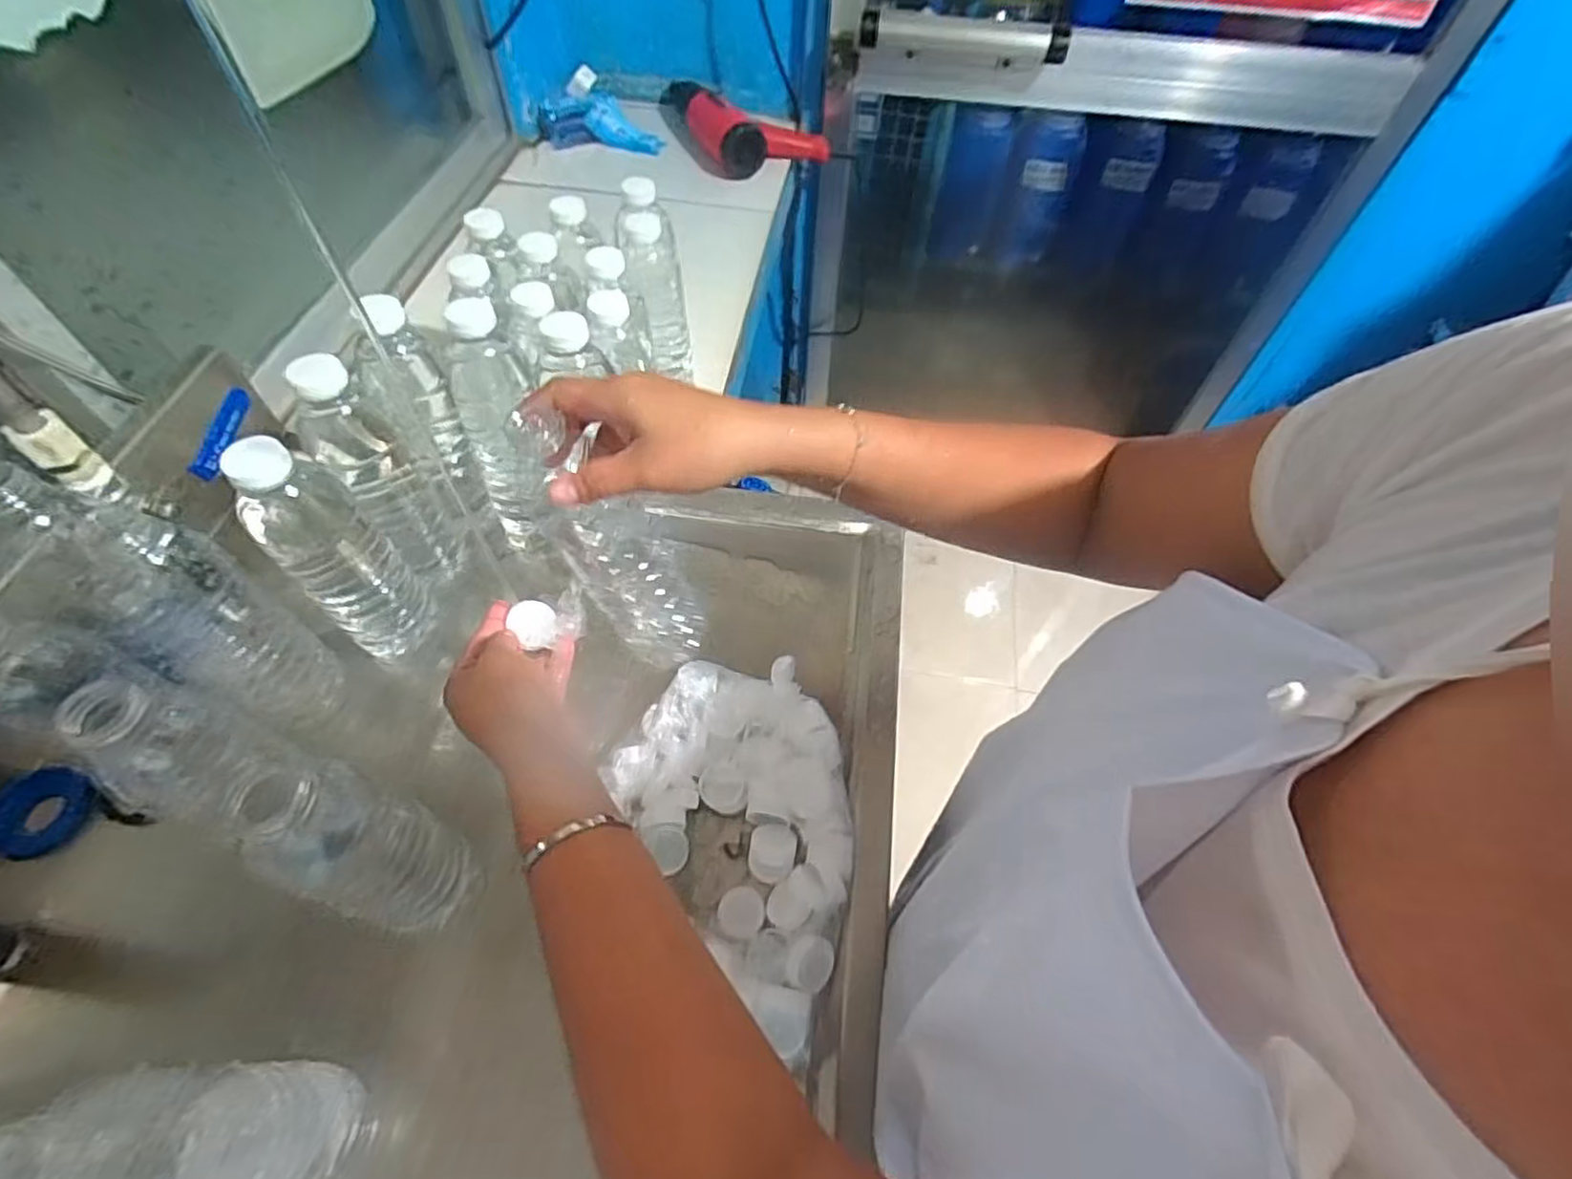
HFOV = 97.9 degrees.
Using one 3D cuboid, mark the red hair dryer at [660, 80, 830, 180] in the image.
[{"bbox_3d":[-0.069,-0.766,1.090,0.175,0.074,0.275,-23,60,-17],"label":"red hair dryer"}]

